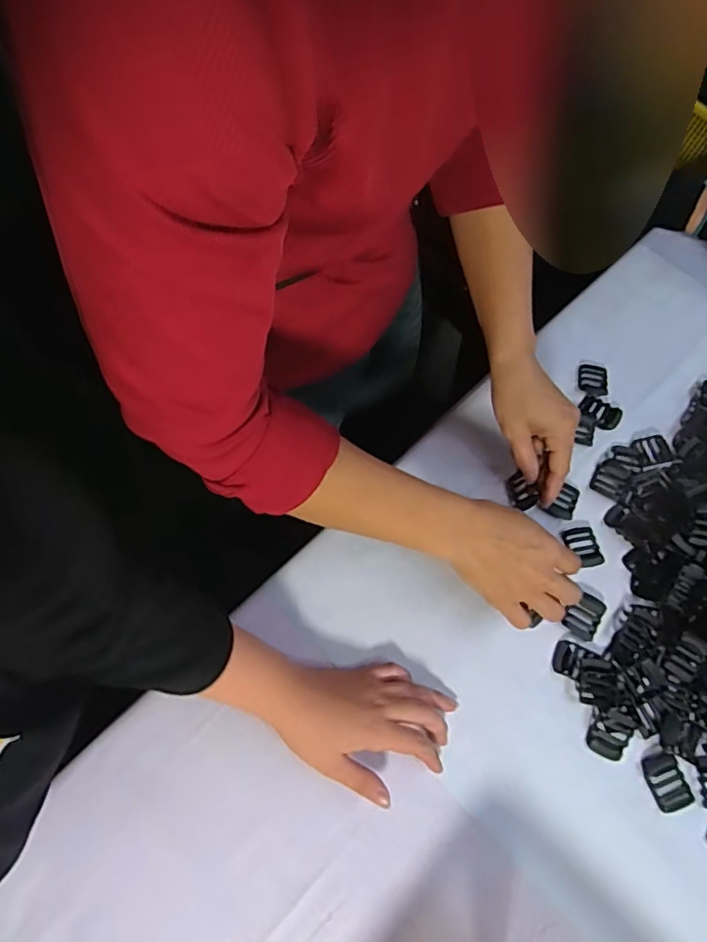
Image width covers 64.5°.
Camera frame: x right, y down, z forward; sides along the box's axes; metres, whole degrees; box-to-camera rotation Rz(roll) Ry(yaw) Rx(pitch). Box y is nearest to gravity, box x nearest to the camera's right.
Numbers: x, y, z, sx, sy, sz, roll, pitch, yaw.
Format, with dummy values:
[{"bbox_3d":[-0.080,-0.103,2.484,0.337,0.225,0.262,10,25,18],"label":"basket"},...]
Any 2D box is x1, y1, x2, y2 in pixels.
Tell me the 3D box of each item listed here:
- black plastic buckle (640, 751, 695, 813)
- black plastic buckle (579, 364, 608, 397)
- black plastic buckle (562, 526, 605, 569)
[{"bbox_3d":[0.250,0.247,0.445,0.029,0.004,0.040,-14,69,-10],"label":"black plastic buckle"},{"bbox_3d":[0.256,-0.097,0.595,0.029,0.004,0.040,12,66,0],"label":"black plastic buckle"},{"bbox_3d":[0.213,0.070,0.517,0.029,0.005,0.038,-8,68,-8],"label":"black plastic buckle"}]

